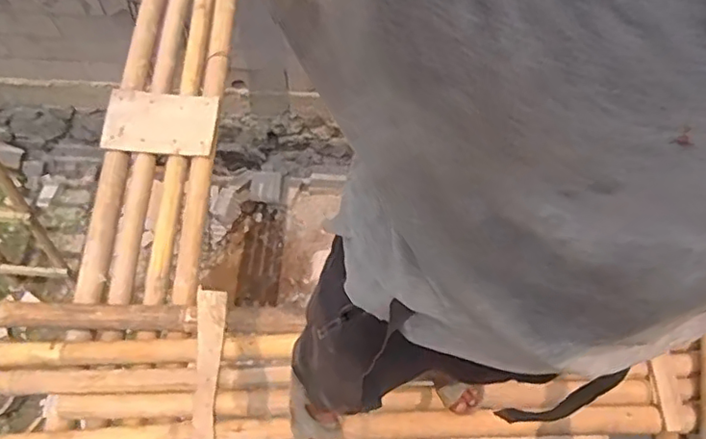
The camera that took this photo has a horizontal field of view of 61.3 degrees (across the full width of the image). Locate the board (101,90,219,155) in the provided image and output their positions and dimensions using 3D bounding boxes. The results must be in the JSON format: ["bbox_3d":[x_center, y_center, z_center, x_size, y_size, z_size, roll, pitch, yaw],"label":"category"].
[{"bbox_3d":[-0.513,-0.262,1.597,0.286,0.025,0.169,4,76,-5],"label":"board"}]

